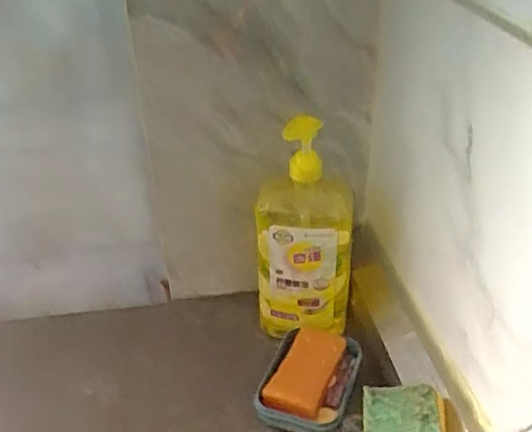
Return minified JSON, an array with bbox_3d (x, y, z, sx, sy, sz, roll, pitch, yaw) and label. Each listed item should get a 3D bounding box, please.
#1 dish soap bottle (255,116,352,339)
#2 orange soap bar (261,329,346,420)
[{"bbox_3d":[0.045,0.013,0.691,0.116,0.237,0.085,-6,34,-6],"label":"dish soap bottle"},{"bbox_3d":[0.044,0.176,0.666,0.058,0.034,0.120,13,37,21],"label":"orange soap bar"}]

